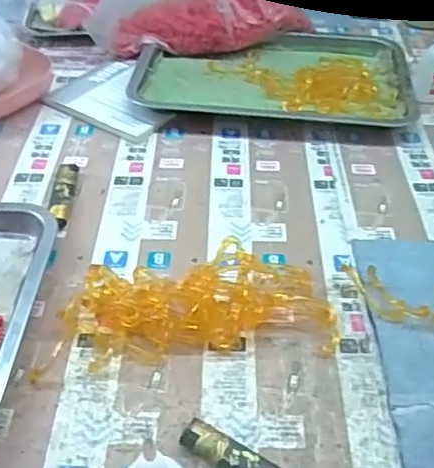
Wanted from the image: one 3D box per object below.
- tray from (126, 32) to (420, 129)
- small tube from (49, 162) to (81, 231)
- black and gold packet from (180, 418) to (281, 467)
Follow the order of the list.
[{"bbox_3d":[0.066,-0.188,0.717,0.302,0.029,0.186,4,42,4],"label":"tray"},{"bbox_3d":[-0.138,-0.037,0.559,0.021,0.013,0.097,-2,42,-3],"label":"small tube"},{"bbox_3d":[0.014,0.139,0.374,0.078,0.013,0.020,23,47,23],"label":"black and gold packet"}]

